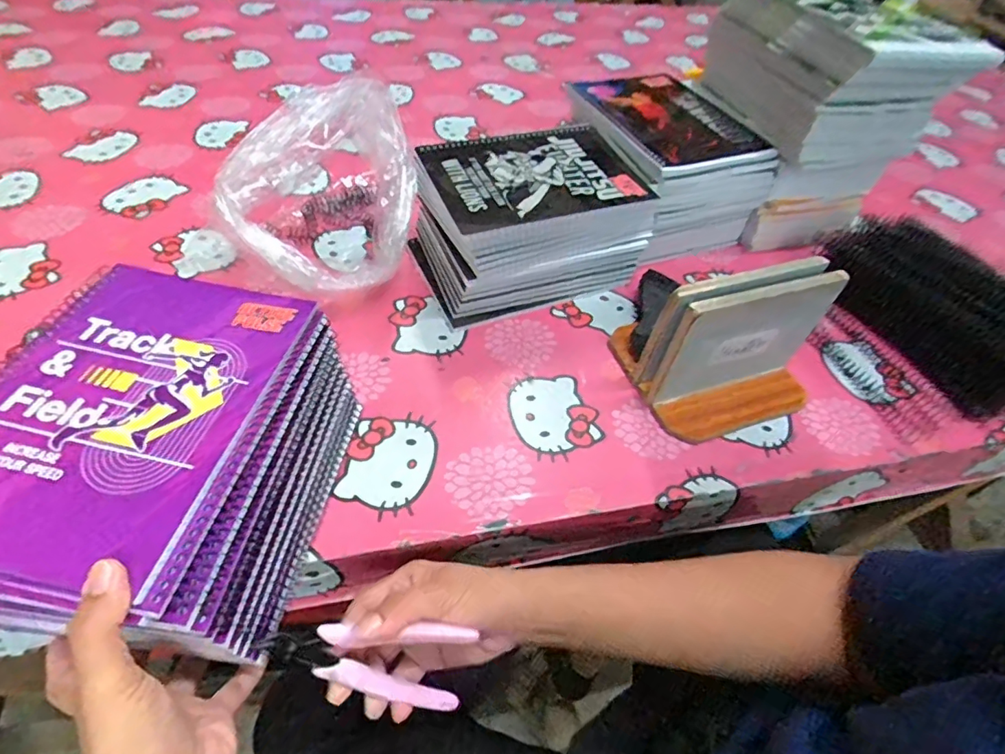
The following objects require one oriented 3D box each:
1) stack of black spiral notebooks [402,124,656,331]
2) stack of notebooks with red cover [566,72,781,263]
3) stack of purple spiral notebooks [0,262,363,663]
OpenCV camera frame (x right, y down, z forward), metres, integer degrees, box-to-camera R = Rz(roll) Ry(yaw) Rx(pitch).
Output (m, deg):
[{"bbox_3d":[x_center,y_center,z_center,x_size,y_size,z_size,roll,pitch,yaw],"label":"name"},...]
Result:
[{"bbox_3d":[0.026,-0.160,0.541,0.213,0.109,0.152,-17,54,-20],"label":"stack of black spiral notebooks"},{"bbox_3d":[0.177,-0.244,0.615,0.157,0.123,0.202,-15,53,-18],"label":"stack of notebooks with red cover"},{"bbox_3d":[-0.206,0.045,0.330,0.174,0.095,0.214,10,49,2],"label":"stack of purple spiral notebooks"}]

